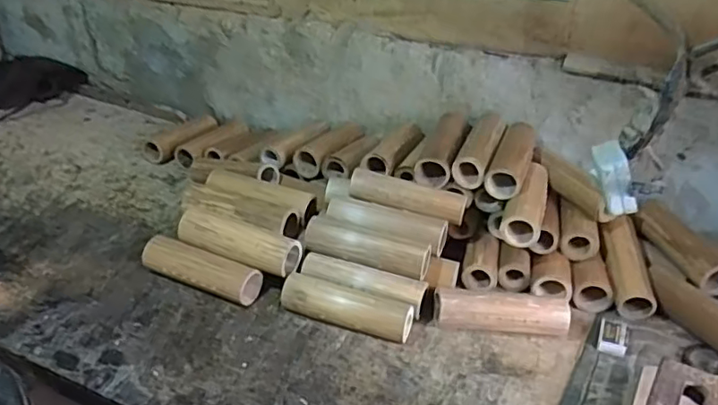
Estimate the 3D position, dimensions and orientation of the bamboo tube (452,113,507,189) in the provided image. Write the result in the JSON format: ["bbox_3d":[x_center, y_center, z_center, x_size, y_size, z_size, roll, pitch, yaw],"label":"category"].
[{"bbox_3d":[0.204,-0.090,0.966,0.056,0.049,0.191,12,32,17],"label":"bamboo tube"}]

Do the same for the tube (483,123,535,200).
[{"bbox_3d":[0.250,-0.072,0.937,0.056,0.052,0.179,13,32,19],"label":"tube"}]

